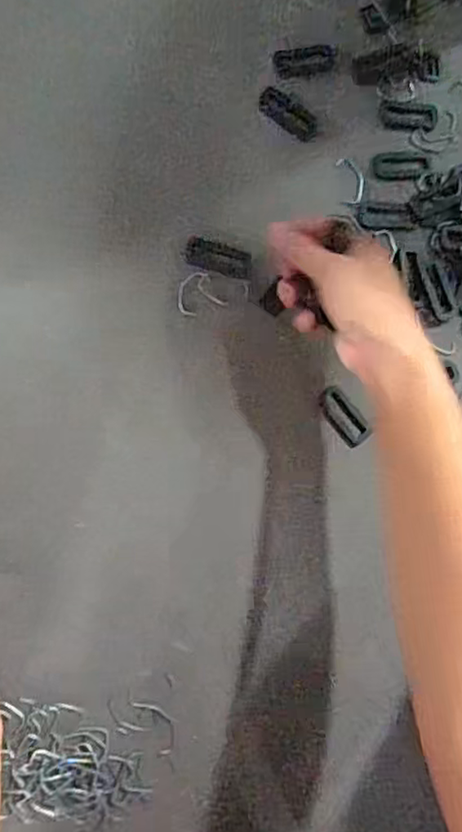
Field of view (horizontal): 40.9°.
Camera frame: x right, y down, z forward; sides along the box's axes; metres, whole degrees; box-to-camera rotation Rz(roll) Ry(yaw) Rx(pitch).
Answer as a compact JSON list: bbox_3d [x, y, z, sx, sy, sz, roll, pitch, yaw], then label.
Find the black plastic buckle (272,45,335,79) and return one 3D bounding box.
[{"bbox_3d":[0.061,-0.289,0.505,0.051,0.004,0.024,-12,86,-8],"label":"black plastic buckle"}]

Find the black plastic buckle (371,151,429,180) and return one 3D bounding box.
[{"bbox_3d":[0.137,-0.202,0.500,0.046,0.005,0.023,-2,85,-7],"label":"black plastic buckle"}]

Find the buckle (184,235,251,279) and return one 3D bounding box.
[{"bbox_3d":[-0.009,-0.118,0.465,0.050,0.005,0.022,15,83,-5],"label":"buckle"}]

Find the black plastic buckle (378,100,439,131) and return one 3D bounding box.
[{"bbox_3d":[0.145,-0.245,0.505,0.046,0.006,0.024,7,84,-6],"label":"black plastic buckle"}]

